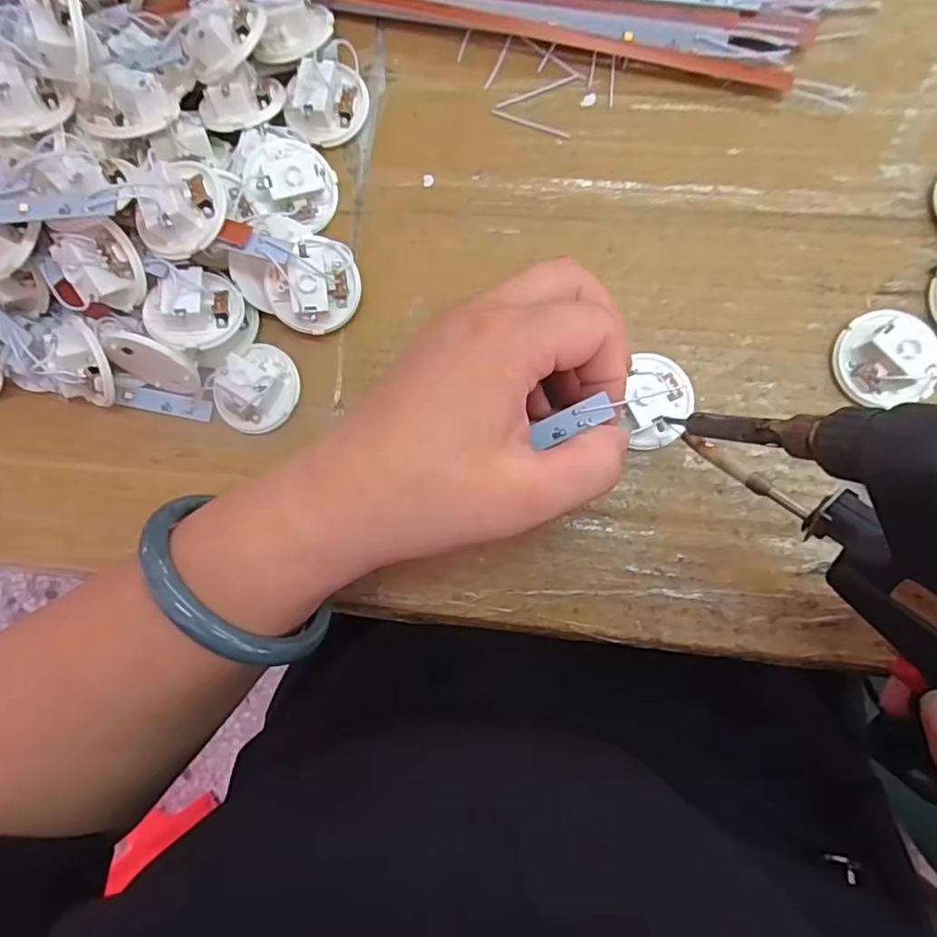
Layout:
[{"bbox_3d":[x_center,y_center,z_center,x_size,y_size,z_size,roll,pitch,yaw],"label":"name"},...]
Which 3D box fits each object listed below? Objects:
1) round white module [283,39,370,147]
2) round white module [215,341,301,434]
[{"bbox_3d":[-0.063,-0.163,0.266,0.038,0.019,0.033,-23,84,4],"label":"round white module"},{"bbox_3d":[-0.091,-0.034,0.258,0.031,0.019,0.037,31,90,7],"label":"round white module"}]

